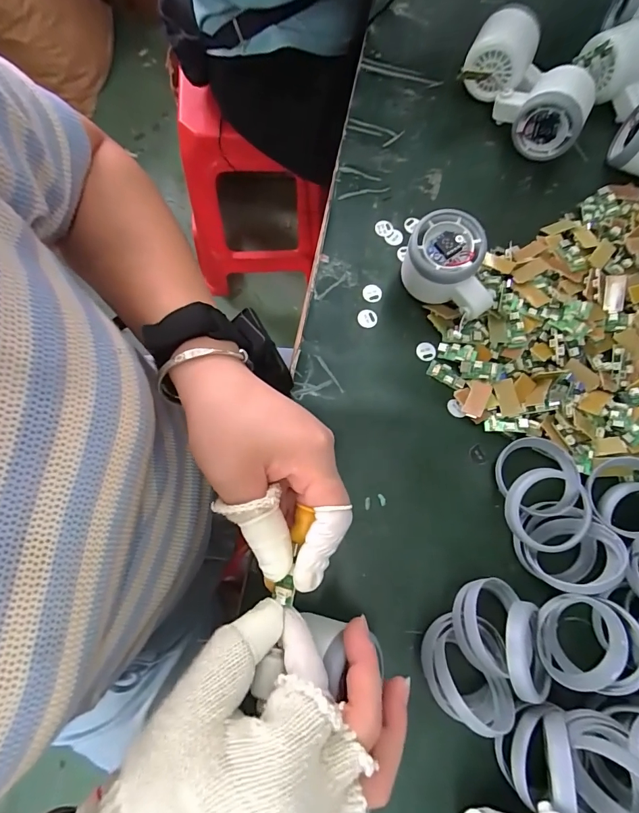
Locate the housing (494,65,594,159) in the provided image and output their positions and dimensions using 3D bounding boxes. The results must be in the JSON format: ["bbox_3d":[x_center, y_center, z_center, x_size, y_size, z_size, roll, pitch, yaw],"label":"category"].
[{"bbox_3d":[0.214,-0.289,0.392,0.082,0.055,0.060,29,76,5],"label":"housing"}]

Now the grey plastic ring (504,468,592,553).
[{"bbox_3d":[0.169,0.075,0.300,0.059,0.019,0.059,0,91,18],"label":"grey plastic ring"}]

